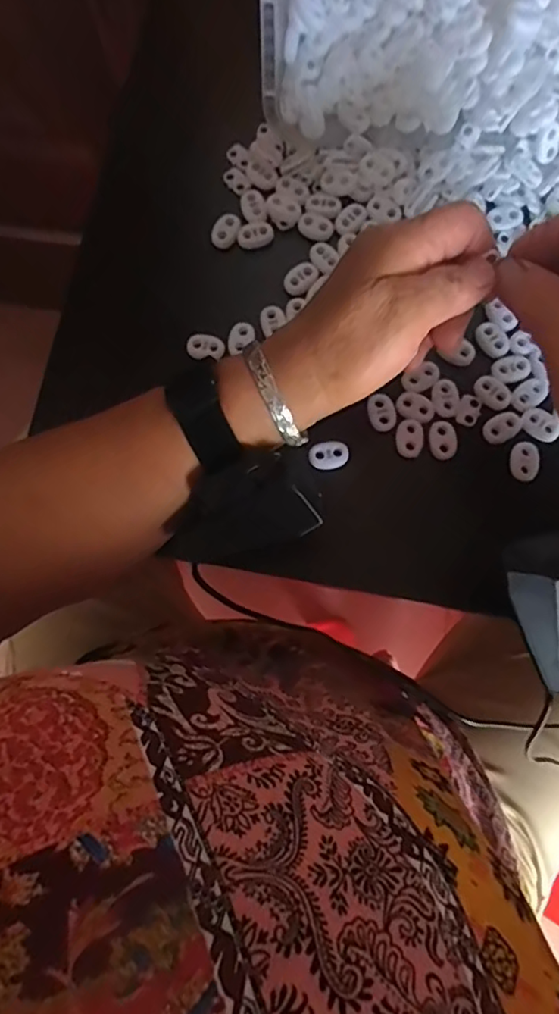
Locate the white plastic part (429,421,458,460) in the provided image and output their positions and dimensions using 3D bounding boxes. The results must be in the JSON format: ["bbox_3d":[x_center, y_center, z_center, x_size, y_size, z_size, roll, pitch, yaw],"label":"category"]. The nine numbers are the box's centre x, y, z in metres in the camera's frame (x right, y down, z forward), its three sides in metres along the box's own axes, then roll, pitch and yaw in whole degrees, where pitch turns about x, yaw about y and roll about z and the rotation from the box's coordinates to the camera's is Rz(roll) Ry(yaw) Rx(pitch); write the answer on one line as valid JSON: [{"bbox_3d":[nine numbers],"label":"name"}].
[{"bbox_3d":[0.093,-0.038,0.335,0.015,0.004,0.023,-3,79,0],"label":"white plastic part"}]

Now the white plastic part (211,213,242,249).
[{"bbox_3d":[-0.032,-0.170,0.364,0.016,0.007,0.021,34,81,6],"label":"white plastic part"}]

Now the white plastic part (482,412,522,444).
[{"bbox_3d":[0.127,-0.046,0.335,0.023,0.004,0.015,-31,80,-6],"label":"white plastic part"}]

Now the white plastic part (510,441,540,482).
[{"bbox_3d":[0.139,-0.026,0.331,0.016,0.004,0.022,4,79,1],"label":"white plastic part"}]

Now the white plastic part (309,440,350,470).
[{"bbox_3d":[0.028,-0.030,0.336,0.023,0.005,0.015,-10,79,-2],"label":"white plastic part"}]

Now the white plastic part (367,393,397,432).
[{"bbox_3d":[0.059,-0.054,0.339,0.016,0.005,0.021,-7,79,-1],"label":"white plastic part"}]

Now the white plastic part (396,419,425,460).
[{"bbox_3d":[0.075,-0.040,0.337,0.015,0.004,0.021,12,79,3],"label":"white plastic part"}]

